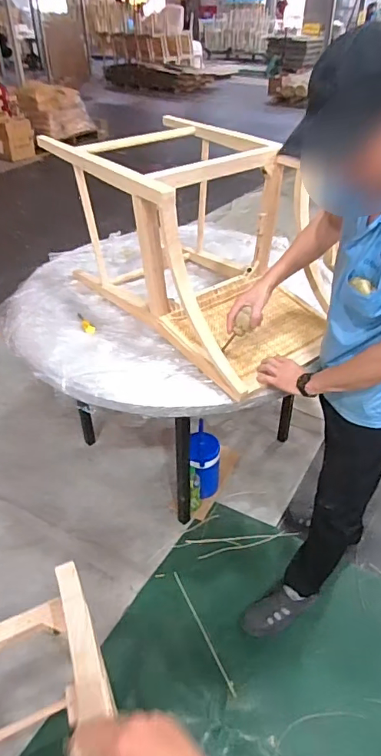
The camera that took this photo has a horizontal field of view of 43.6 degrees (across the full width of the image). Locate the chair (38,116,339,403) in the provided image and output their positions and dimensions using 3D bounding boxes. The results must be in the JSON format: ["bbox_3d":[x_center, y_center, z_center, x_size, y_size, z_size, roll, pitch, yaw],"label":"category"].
[{"bbox_3d":[0.065,-0.445,1.481,0.595,0.462,0.900,-28,46,-30],"label":"chair"}]

